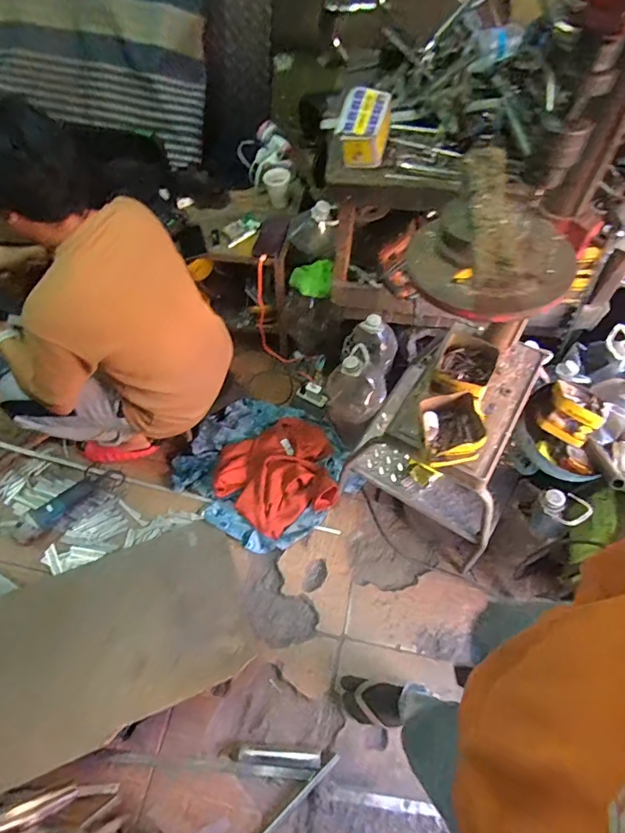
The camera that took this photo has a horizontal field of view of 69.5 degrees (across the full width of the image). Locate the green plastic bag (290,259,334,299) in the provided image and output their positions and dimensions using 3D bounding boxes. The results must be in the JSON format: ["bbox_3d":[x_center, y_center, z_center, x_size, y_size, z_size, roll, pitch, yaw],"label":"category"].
[{"bbox_3d":[-0.009,-0.411,1.358,0.127,0.078,0.099,2,61,3],"label":"green plastic bag"}]

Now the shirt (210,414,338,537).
[{"bbox_3d":[-0.113,0.187,1.411,0.374,0.085,0.334,-17,61,-8],"label":"shirt"}]

